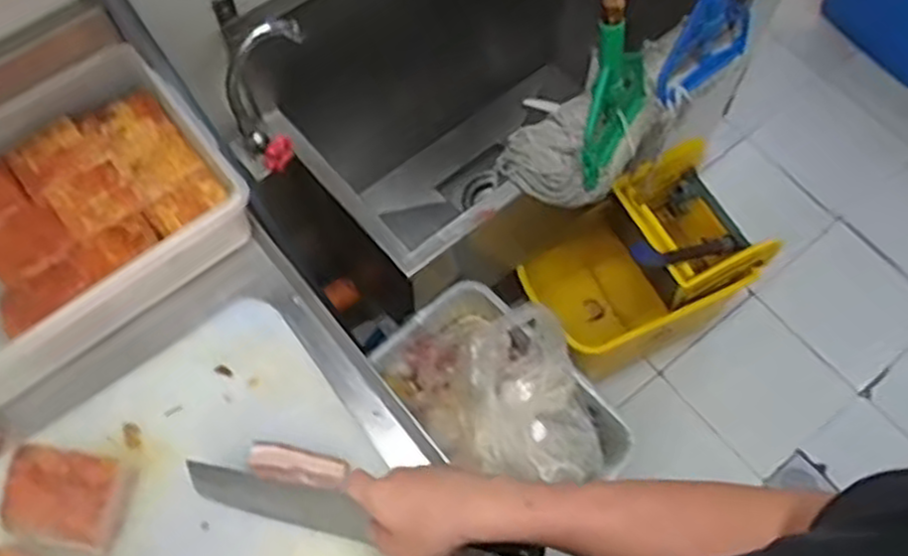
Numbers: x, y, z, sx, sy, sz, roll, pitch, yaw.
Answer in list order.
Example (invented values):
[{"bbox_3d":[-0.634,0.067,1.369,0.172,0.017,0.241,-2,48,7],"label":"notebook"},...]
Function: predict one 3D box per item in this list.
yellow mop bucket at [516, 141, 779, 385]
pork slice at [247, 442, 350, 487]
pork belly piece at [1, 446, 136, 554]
[{"bbox_3d":[0.334,-0.007,1.506,0.393,0.461,0.283,-22,68,-10],"label":"yellow mop bucket"},{"bbox_3d":[-0.149,0.176,0.731,0.097,0.012,0.032,12,66,5],"label":"pork slice"},{"bbox_3d":[-0.352,0.199,0.699,0.099,0.042,0.079,8,66,3],"label":"pork belly piece"}]

